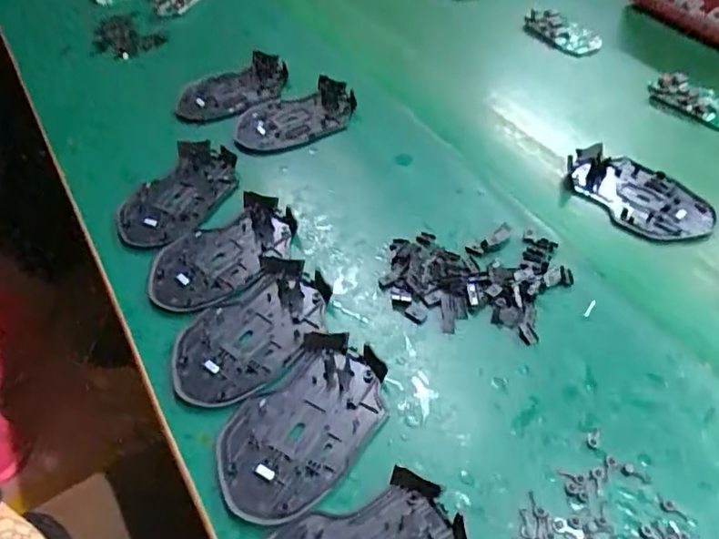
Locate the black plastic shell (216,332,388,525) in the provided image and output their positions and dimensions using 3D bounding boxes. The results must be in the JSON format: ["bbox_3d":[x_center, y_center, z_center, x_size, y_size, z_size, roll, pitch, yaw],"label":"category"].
[{"bbox_3d":[-0.032,0.089,0.336,0.071,0.009,0.114,30,56,27],"label":"black plastic shell"}]

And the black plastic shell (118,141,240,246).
[{"bbox_3d":[-0.150,-0.066,0.472,0.070,0.021,0.114,18,51,18],"label":"black plastic shell"}]

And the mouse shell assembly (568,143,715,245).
[{"bbox_3d":[0.222,-0.064,0.457,0.069,0.018,0.116,-37,56,-27],"label":"mouse shell assembly"}]

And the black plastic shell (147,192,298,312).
[{"bbox_3d":[-0.100,-0.012,0.428,0.117,0.013,0.068,-33,54,-24],"label":"black plastic shell"}]

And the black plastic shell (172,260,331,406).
[{"bbox_3d":[-0.070,0.039,0.381,0.070,0.010,0.118,31,57,27],"label":"black plastic shell"}]

